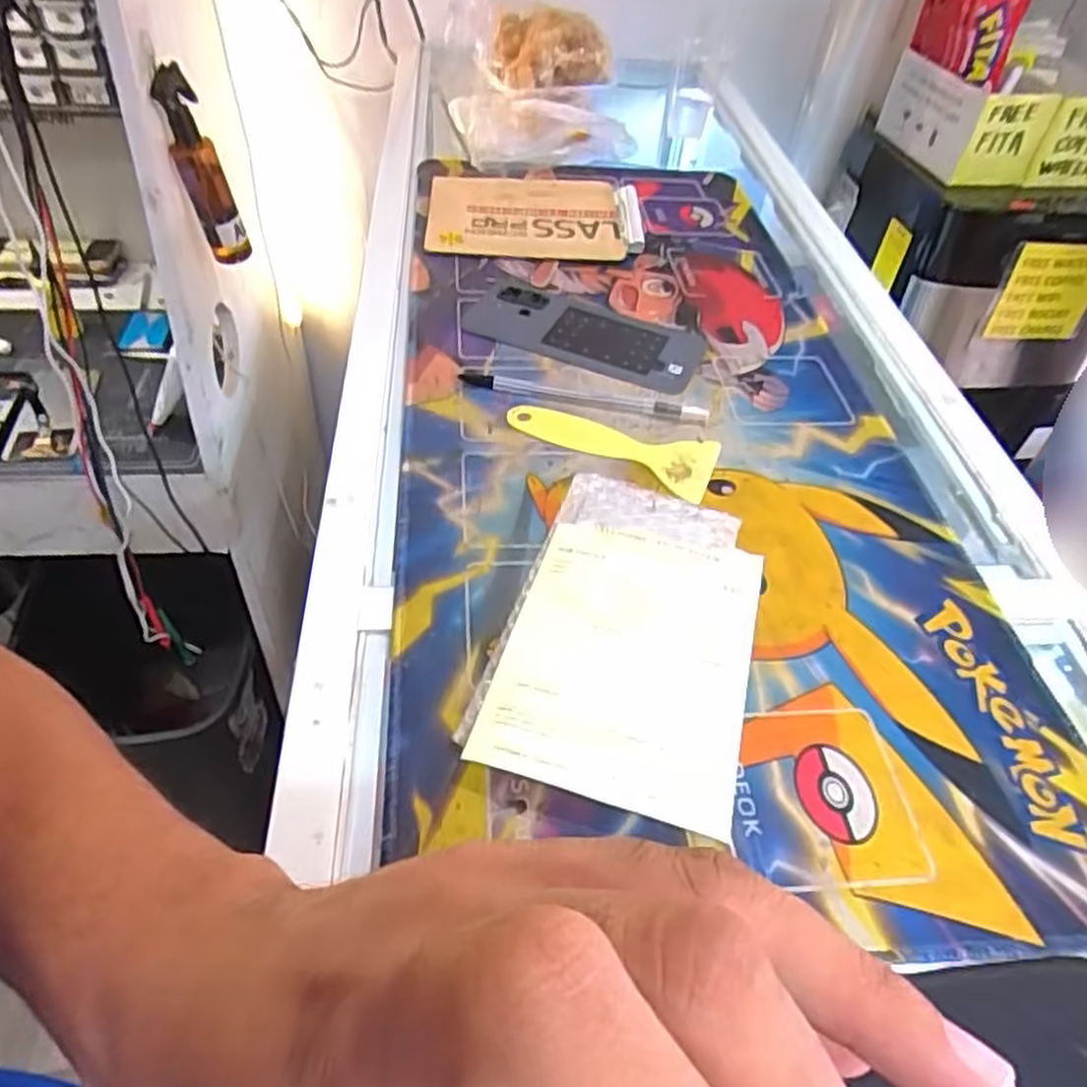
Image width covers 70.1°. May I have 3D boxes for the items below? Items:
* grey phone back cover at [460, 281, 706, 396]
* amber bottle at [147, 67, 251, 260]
[{"bbox_3d":[0.026,-0.146,0.535,0.165,0.006,0.078,17,49,11],"label":"grey phone back cover"},{"bbox_3d":[-0.310,-0.339,0.711,0.045,0.169,0.034,-10,49,-12],"label":"amber bottle"}]

